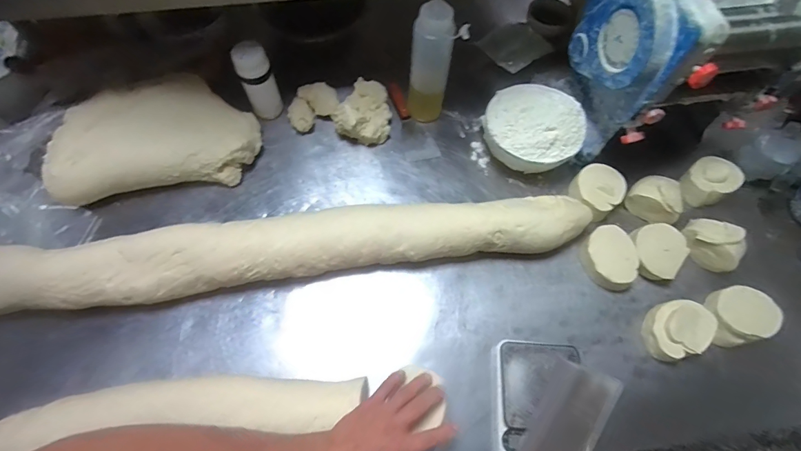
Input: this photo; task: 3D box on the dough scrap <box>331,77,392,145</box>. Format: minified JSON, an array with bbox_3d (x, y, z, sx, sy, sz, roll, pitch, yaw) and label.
[{"bbox_3d":[-0.073,-0.239,0.814,0.110,0.071,0.137,10,66,2],"label":"dough scrap"}]

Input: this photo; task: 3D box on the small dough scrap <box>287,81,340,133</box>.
[{"bbox_3d":[-0.184,-0.248,0.834,0.090,0.039,0.122,36,69,13],"label":"small dough scrap"}]

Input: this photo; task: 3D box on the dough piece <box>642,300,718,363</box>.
[{"bbox_3d":[0.458,0.171,0.651,0.108,0.050,0.087,-11,67,-7],"label":"dough piece"}]

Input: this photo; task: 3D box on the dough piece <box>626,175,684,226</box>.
[{"bbox_3d":[0.488,-0.048,0.749,0.078,0.061,0.094,-38,73,-17],"label":"dough piece"}]

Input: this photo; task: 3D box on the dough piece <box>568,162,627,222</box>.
[{"bbox_3d":[0.377,-0.066,0.760,0.088,0.047,0.096,1,66,-2],"label":"dough piece"}]

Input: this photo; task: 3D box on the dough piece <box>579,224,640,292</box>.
[{"bbox_3d":[0.367,0.060,0.700,0.083,0.051,0.109,-13,67,-8],"label":"dough piece"}]

